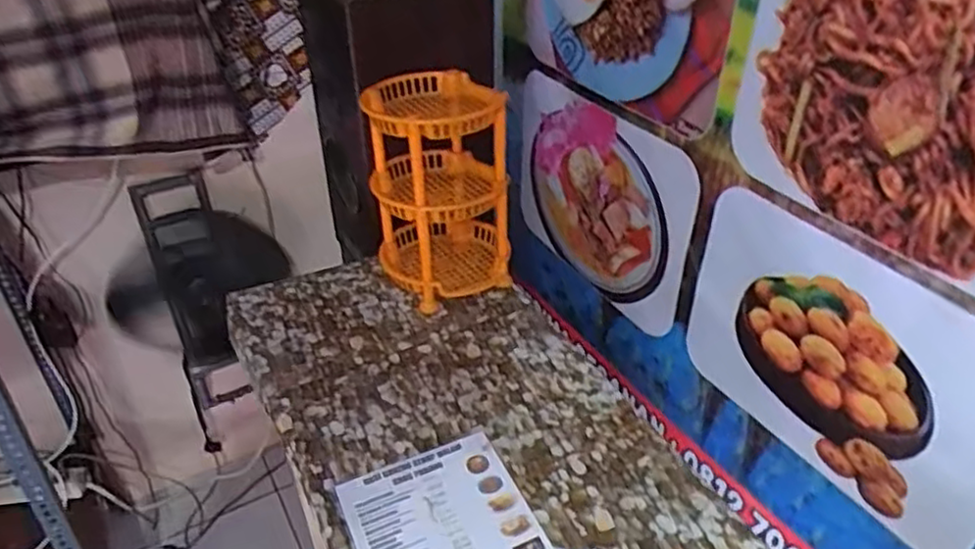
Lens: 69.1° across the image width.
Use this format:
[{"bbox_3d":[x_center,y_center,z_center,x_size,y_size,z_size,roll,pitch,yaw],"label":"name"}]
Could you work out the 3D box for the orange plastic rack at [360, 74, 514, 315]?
[{"bbox_3d":[-0.079,-0.147,1.205,0.218,0.334,0.230,-4,37,-4],"label":"orange plastic rack"}]

